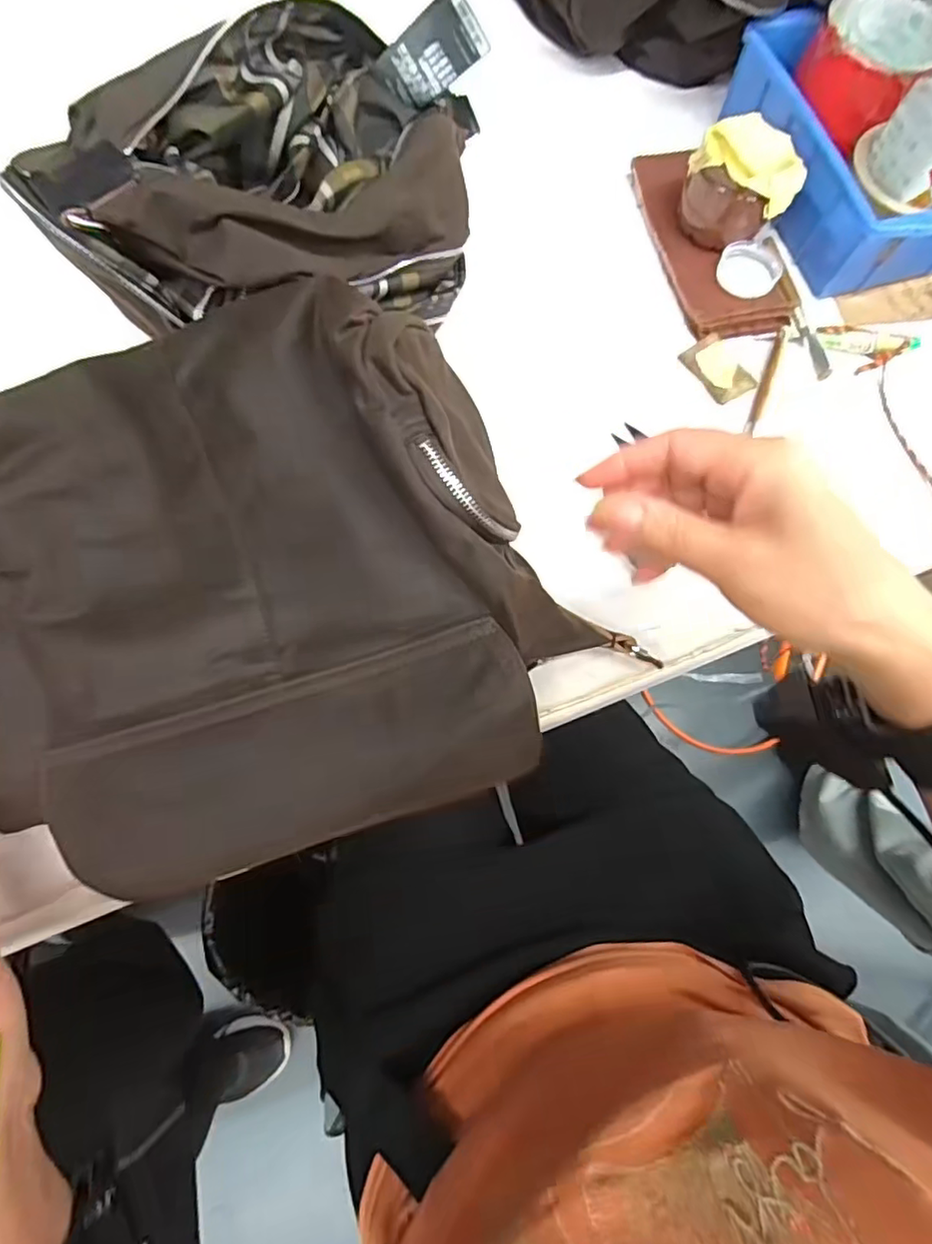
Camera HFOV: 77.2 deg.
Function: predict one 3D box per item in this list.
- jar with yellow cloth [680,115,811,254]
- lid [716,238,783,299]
[{"bbox_3d":[0.182,-0.289,0.389,0.066,0.047,0.057,31,77,6],"label":"jar with yellow cloth"},{"bbox_3d":[0.196,-0.243,0.399,0.047,0.009,0.042,-20,77,-7],"label":"lid"}]

